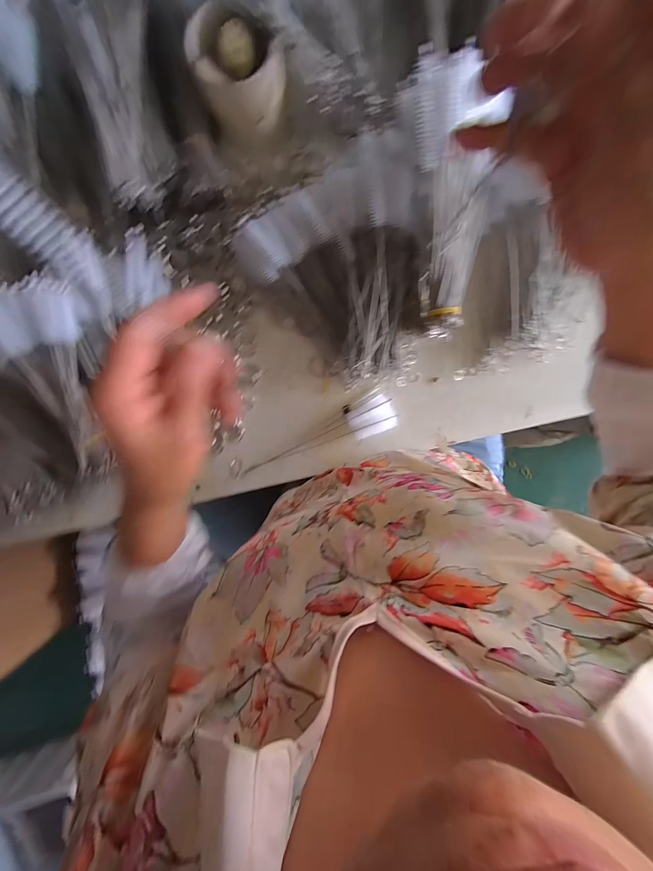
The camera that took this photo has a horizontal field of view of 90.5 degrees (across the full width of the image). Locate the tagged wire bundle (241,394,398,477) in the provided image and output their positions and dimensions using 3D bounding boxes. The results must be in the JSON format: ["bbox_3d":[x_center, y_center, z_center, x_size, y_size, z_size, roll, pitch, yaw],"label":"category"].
[{"bbox_3d":[-0.012,-0.001,0.383,0.189,0.013,0.042,-17,94,4],"label":"tagged wire bundle"}]

